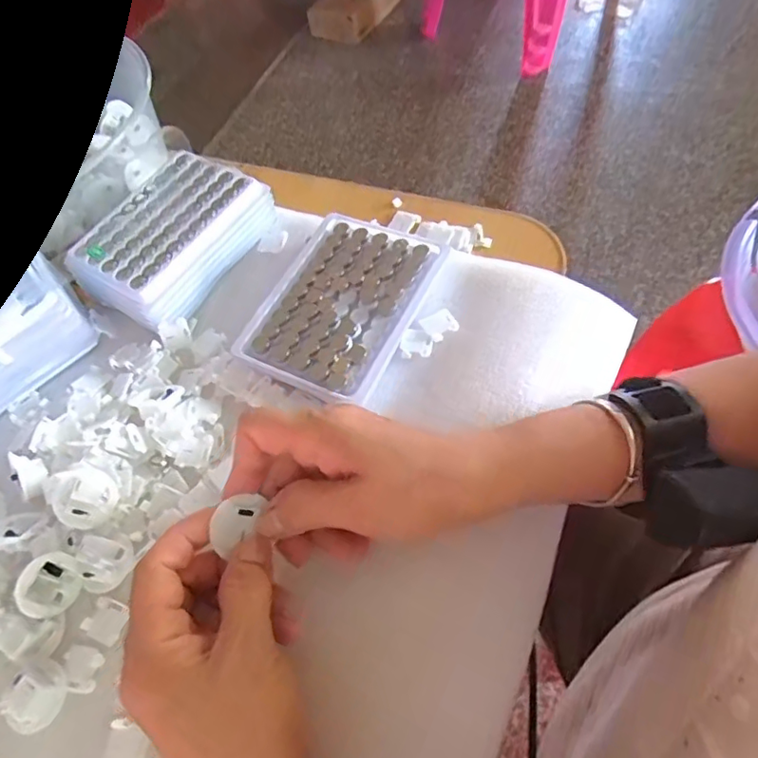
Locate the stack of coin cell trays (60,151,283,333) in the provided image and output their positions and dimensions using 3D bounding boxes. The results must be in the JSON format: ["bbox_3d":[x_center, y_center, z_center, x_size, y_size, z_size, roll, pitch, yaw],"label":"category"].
[{"bbox_3d":[-0.152,-0.105,0.409,0.092,0.034,0.128,24,67,21],"label":"stack of coin cell trays"}]

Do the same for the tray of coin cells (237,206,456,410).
[{"bbox_3d":[-0.028,-0.052,0.366,0.101,0.017,0.127,21,66,20],"label":"tray of coin cells"}]

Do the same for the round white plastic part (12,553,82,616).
[{"bbox_3d":[-0.177,0.110,0.301,0.013,0.030,0.032,-12,40,35],"label":"round white plastic part"}]

